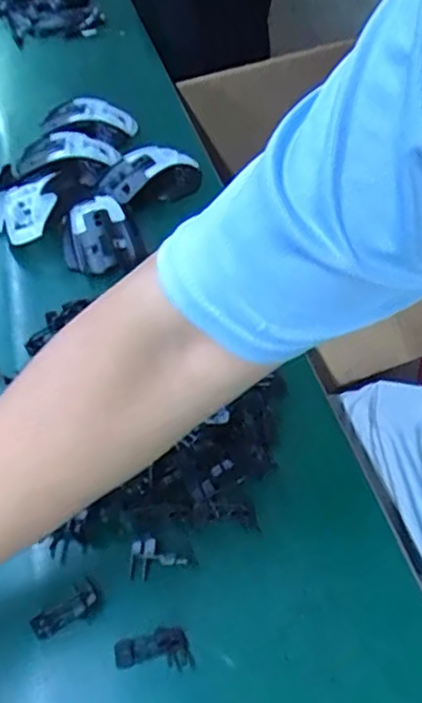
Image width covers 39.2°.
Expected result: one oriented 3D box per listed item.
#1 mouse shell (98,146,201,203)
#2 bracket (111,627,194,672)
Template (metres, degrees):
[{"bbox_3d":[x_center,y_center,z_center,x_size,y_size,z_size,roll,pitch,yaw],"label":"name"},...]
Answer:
[{"bbox_3d":[-0.066,-0.192,0.650,0.112,0.037,0.062,-17,51,-8],"label":"mouse shell"},{"bbox_3d":[-0.036,0.186,0.364,0.044,0.013,0.027,-18,52,-9],"label":"bracket"}]

